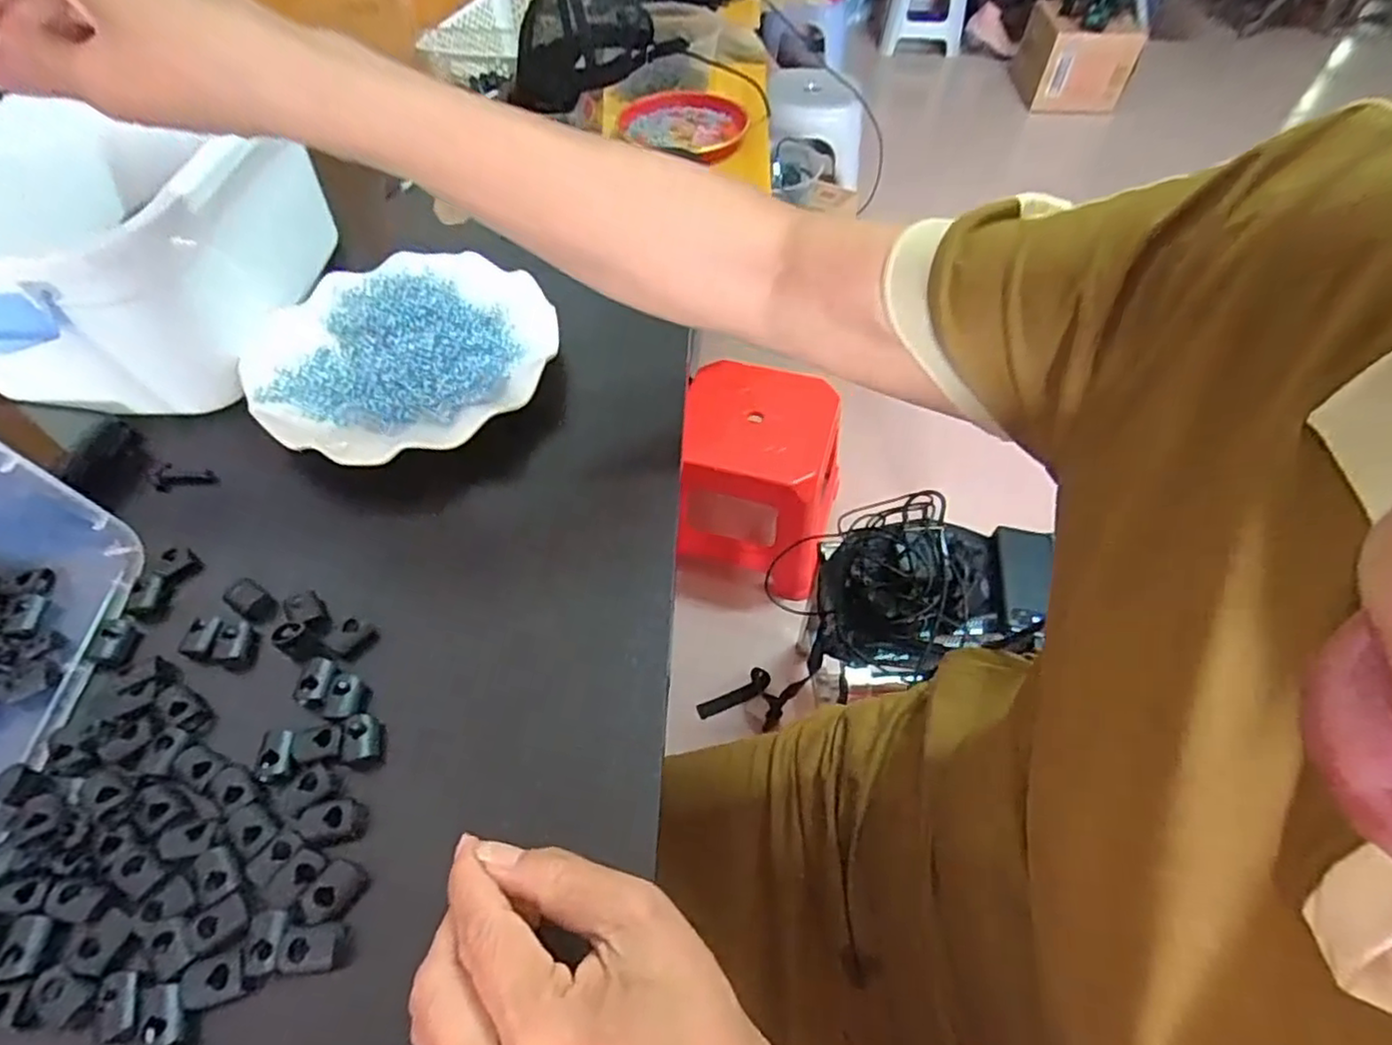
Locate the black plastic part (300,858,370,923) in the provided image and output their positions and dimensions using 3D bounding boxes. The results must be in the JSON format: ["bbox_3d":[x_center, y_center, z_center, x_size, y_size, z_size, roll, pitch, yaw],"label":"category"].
[{"bbox_3d":[-0.139,0.142,0.257,0.016,0.008,0.021,24,57,17],"label":"black plastic part"}]

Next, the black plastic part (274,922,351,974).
[{"bbox_3d":[-0.141,0.158,0.248,0.021,0.010,0.015,-5,54,-3],"label":"black plastic part"}]

